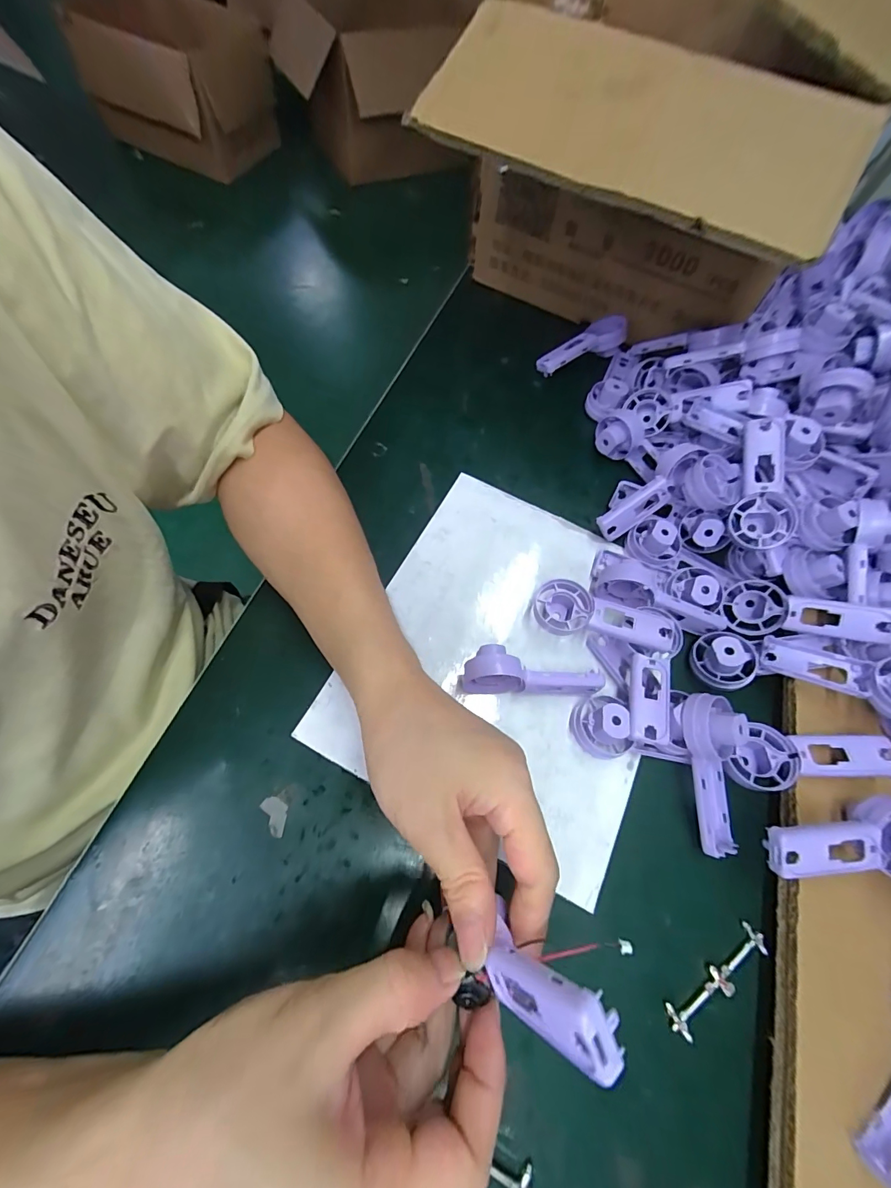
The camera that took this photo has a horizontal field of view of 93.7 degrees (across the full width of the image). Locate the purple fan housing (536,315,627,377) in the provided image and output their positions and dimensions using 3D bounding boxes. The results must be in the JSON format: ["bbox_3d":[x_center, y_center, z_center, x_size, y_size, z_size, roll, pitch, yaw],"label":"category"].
[{"bbox_3d":[0.135,-0.241,0.409,0.088,0.033,0.040,-36,73,-16],"label":"purple fan housing"}]

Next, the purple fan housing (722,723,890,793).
[{"bbox_3d":[0.227,0.103,0.266,0.093,0.022,0.038,-8,66,14],"label":"purple fan housing"}]

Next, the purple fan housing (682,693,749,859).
[{"bbox_3d":[0.165,0.110,0.257,0.031,0.021,0.092,0,87,-2],"label":"purple fan housing"}]

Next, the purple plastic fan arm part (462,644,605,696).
[{"bbox_3d":[0.056,0.057,0.281,0.092,0.046,0.021,12,66,-14],"label":"purple plastic fan arm part"}]

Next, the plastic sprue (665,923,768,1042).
[{"bbox_3d":[0.154,0.217,0.233,0.072,0.005,0.015,-30,71,-14],"label":"plastic sprue"}]

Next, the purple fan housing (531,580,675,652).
[{"bbox_3d":[0.110,0.020,0.297,0.095,0.024,0.038,15,66,17],"label":"purple fan housing"}]

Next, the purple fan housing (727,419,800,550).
[{"bbox_3d":[0.230,-0.080,0.307,0.040,0.023,0.091,-4,94,-4],"label":"purple fan housing"}]

